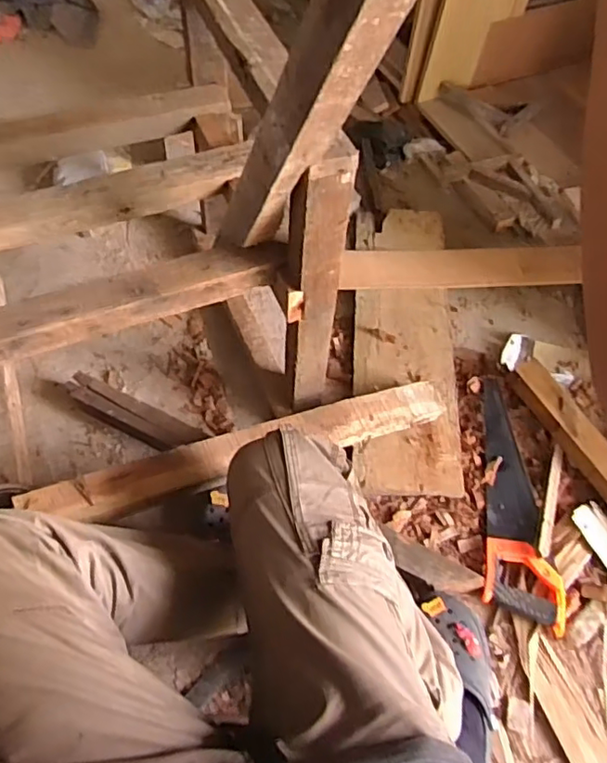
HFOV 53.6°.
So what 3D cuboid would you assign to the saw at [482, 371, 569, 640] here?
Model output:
[{"bbox_3d":[0.370,0.186,1.013,0.126,0.021,0.414,10,57,3],"label":"saw"}]

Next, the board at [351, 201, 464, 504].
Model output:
[{"bbox_3d":[0.196,-0.096,1.171,0.191,0.032,0.659,4,57,-1],"label":"board"}]

